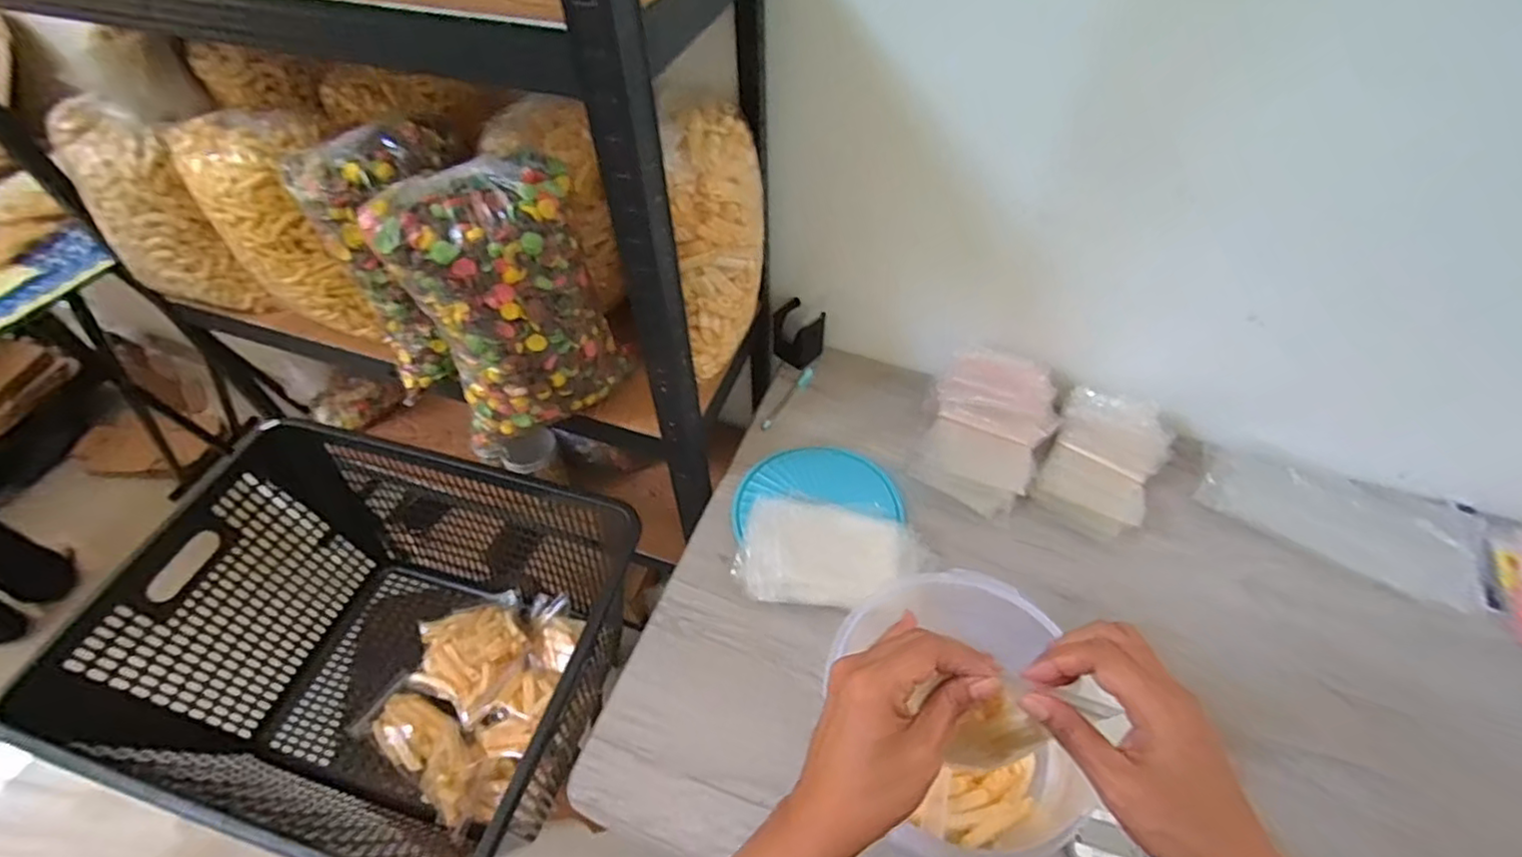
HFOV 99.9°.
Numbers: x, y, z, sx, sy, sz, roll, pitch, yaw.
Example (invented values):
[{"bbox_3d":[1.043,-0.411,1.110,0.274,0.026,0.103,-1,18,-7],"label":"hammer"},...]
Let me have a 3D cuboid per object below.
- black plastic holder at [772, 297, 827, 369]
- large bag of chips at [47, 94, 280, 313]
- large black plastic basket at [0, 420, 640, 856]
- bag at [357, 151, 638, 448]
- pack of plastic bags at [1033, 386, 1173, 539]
[{"bbox_3d":[0.057,-0.141,0.965,0.078,0.076,0.064,7,52,7],"label":"black plastic holder"},{"bbox_3d":[-0.779,-0.266,0.830,0.140,0.249,0.105,28,57,22],"label":"large bag of chips"},{"bbox_3d":[-0.465,0.289,0.829,0.557,0.316,0.410,13,53,11],"label":"large black plastic basket"},{"bbox_3d":[-0.260,-0.125,0.682,0.196,0.276,0.110,-21,54,-15],"label":"bag"},{"bbox_3d":[0.430,0.039,0.800,0.133,0.058,0.178,26,56,20],"label":"pack of plastic bags"}]

